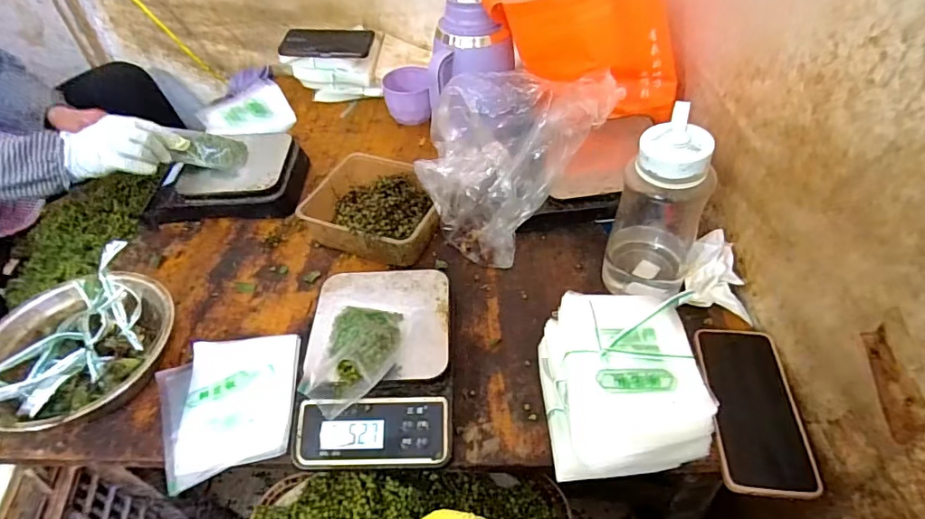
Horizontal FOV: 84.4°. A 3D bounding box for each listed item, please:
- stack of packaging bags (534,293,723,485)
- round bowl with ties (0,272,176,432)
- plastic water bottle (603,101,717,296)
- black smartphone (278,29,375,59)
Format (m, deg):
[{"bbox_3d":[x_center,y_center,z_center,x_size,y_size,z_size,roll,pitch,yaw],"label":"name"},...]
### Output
[{"bbox_3d":[0.145,0.119,0.486,0.128,0.091,0.155,-2,47,2],"label":"stack of packaging bags"},{"bbox_3d":[-0.410,0.100,0.556,0.175,0.068,0.188,32,56,29],"label":"round bowl with ties"},{"bbox_3d":[0.213,-0.042,0.555,0.086,0.221,0.079,18,50,19],"label":"plastic water bottle"},{"bbox_3d":[-0.244,-0.395,0.922,0.159,0.013,0.061,-1,78,-8],"label":"black smartphone"}]

